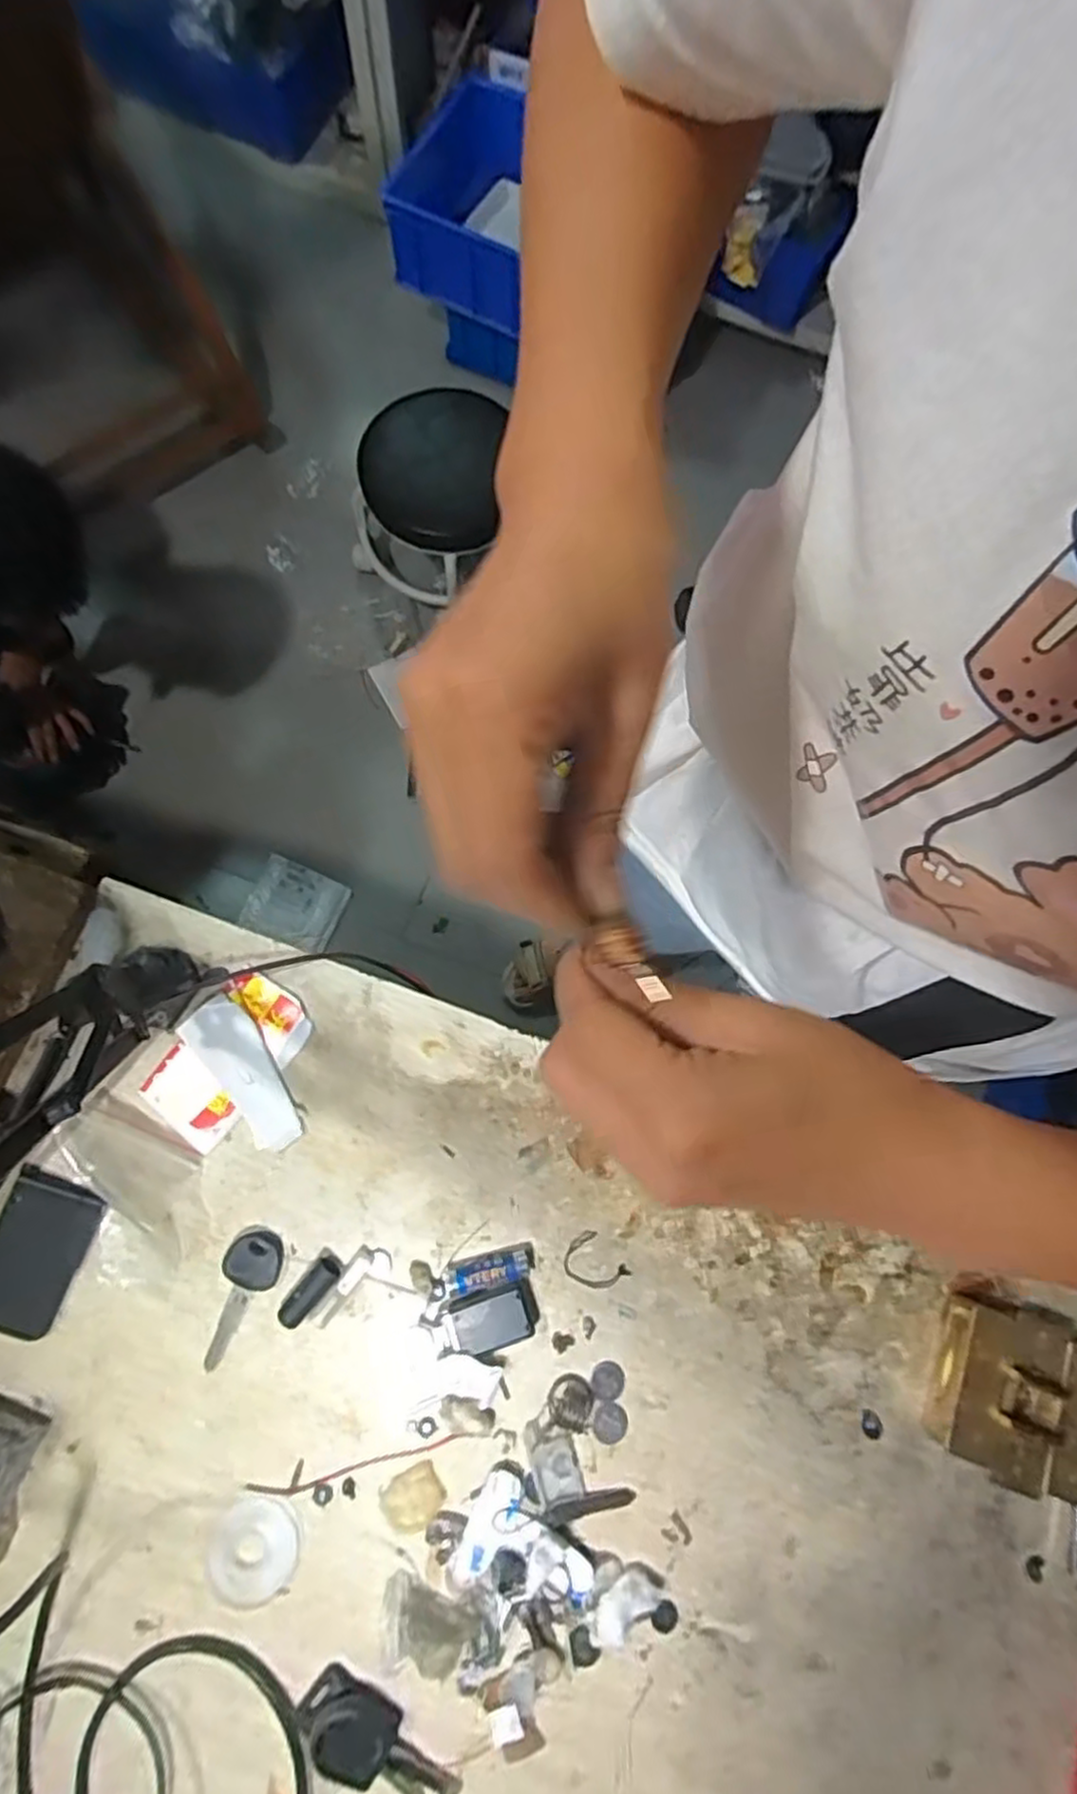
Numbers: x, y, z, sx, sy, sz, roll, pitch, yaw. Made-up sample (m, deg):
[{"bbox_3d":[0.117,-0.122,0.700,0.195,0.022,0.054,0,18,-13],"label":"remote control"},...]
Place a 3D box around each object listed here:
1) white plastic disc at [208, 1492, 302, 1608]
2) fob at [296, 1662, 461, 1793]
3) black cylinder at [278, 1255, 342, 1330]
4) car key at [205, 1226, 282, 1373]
[{"bbox_3d":[-0.155,0.356,0.393,0.046,0.004,0.050,1,76,-3],"label":"white plastic disc"},{"bbox_3d":[-0.081,0.432,0.363,0.088,0.018,0.029,28,77,4],"label":"fob"},{"bbox_3d":[-0.132,0.229,0.418,0.016,0.013,0.041,38,77,6],"label":"black cylinder"},{"bbox_3d":[-0.174,0.232,0.417,0.031,0.011,0.074,20,76,2],"label":"car key"}]

